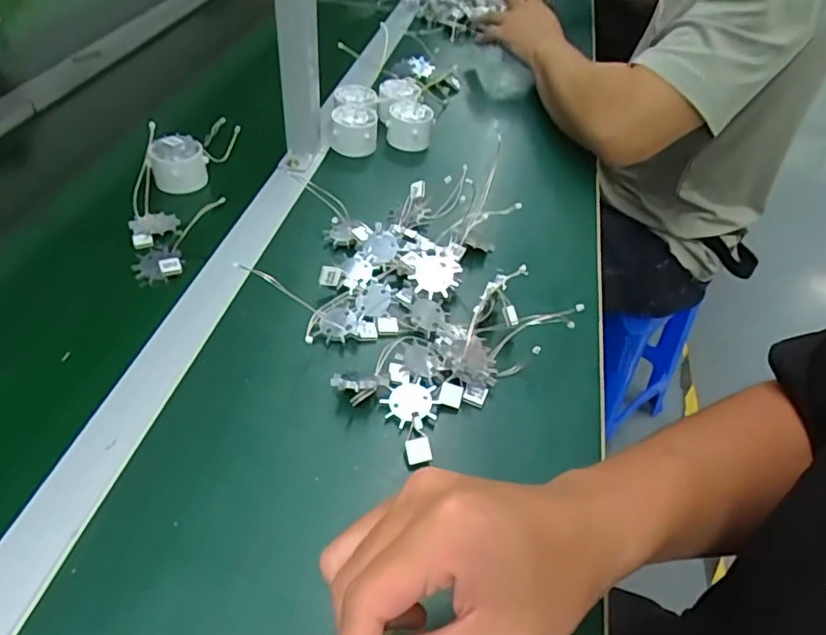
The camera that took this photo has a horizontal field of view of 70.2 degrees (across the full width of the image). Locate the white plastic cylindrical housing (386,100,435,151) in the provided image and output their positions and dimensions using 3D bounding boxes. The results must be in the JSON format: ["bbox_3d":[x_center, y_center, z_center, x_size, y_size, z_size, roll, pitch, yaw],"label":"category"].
[{"bbox_3d":[-0.004,-0.220,0.674,0.049,0.041,0.048,4,45,-4],"label":"white plastic cylindrical housing"}]

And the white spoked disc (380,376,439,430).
[{"bbox_3d":[-0.001,0.059,0.414,0.037,0.008,0.037,4,45,-4],"label":"white spoked disc"}]

